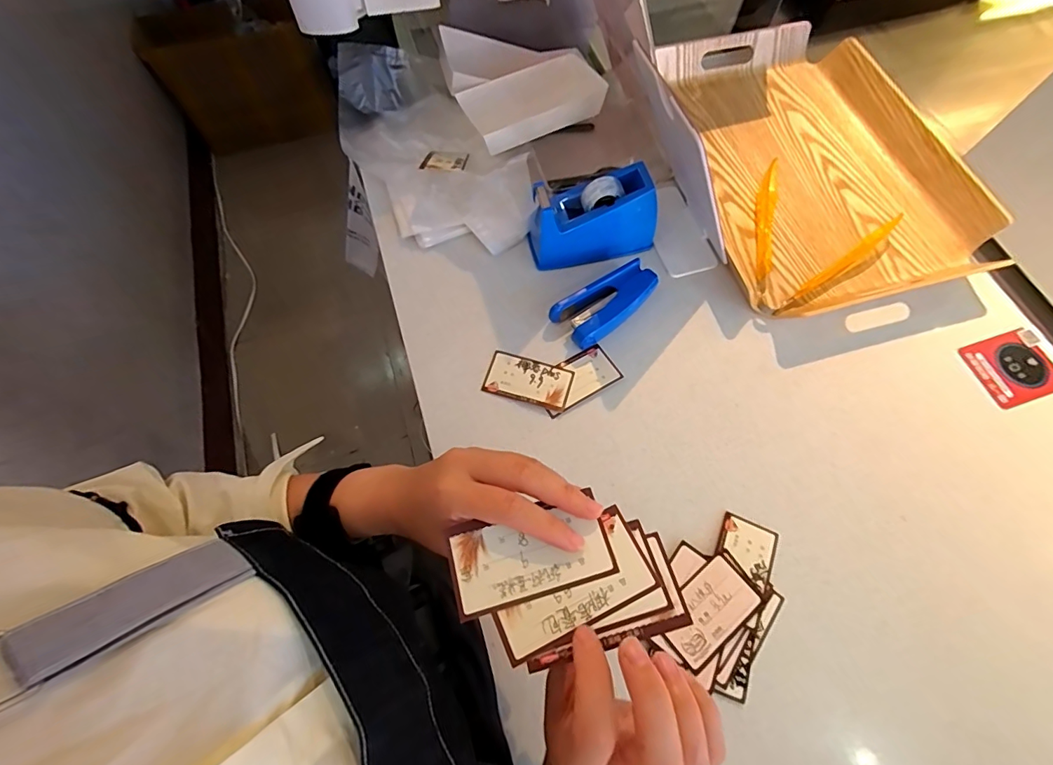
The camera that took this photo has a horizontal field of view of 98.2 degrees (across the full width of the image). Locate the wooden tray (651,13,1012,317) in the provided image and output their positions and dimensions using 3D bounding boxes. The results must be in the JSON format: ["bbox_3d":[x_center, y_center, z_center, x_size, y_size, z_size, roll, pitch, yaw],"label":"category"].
[{"bbox_3d":[0.360,-0.266,0.568,0.313,0.050,0.391,-12,68,-6],"label":"wooden tray"}]

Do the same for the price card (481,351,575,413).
[{"bbox_3d":[0.002,-0.001,0.481,0.088,0.005,0.049,16,68,6],"label":"price card"}]

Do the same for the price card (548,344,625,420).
[{"bbox_3d":[0.053,-0.004,0.480,0.087,0.005,0.049,-28,71,-12],"label":"price card"}]

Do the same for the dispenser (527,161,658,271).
[{"bbox_3d":[0.073,-0.187,0.510,0.144,0.087,0.066,-9,68,-5],"label":"dispenser"}]

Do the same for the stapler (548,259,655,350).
[{"bbox_3d":[0.089,-0.087,0.499,0.118,0.028,0.051,-33,72,-13],"label":"stapler"}]

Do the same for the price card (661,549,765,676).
[{"bbox_3d":[0.158,0.195,0.392,0.091,0.005,0.053,-35,69,-14],"label":"price card"}]

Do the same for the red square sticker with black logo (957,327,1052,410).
[{"bbox_3d":[0.532,-0.017,0.493,0.104,0.004,0.074,-17,70,-7],"label":"red square sticker with black logo"}]

